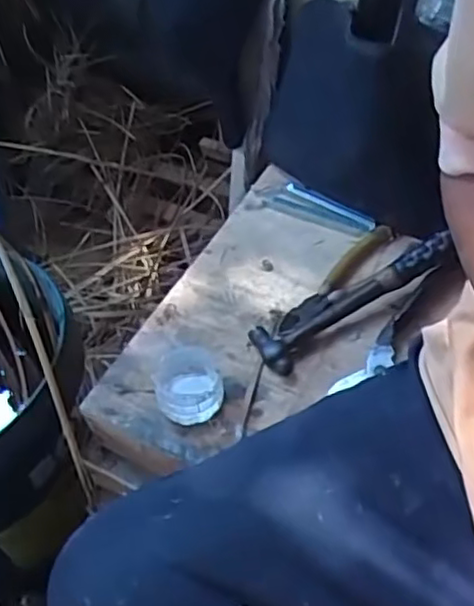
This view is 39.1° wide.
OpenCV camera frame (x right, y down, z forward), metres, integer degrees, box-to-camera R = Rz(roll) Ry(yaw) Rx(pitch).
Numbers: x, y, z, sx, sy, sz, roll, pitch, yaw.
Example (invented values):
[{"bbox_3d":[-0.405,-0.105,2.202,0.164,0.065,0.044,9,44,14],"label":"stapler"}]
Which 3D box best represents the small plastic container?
[{"bbox_3d":[-0.040,0.068,0.546,0.053,0.041,0.055,-2,48,3],"label":"small plastic container"}]

